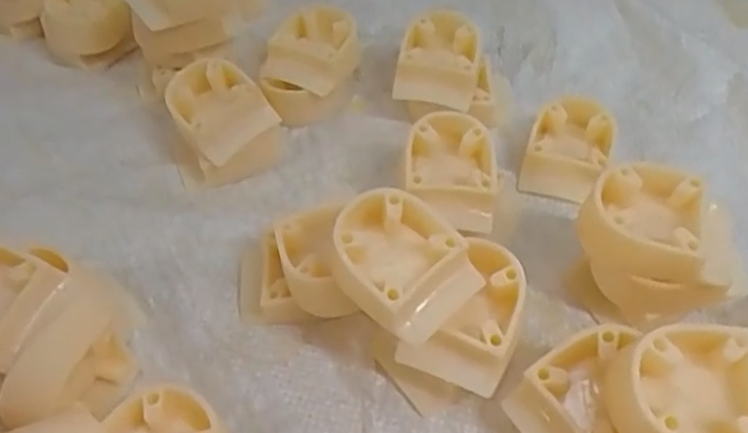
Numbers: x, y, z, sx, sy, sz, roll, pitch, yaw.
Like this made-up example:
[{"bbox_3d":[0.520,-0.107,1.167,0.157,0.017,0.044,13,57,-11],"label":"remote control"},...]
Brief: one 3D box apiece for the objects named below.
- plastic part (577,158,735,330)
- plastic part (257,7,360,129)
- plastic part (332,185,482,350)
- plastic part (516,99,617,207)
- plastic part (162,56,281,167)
[{"bbox_3d":[0.121,0.016,0.299,0.056,0.059,0.054,-3,52,0],"label":"plastic part"},{"bbox_3d":[-0.038,-0.095,0.402,0.052,0.035,0.066,7,53,8],"label":"plastic part"},{"bbox_3d":[0.010,0.019,0.272,0.051,0.030,0.055,-30,57,-19],"label":"plastic part"},{"bbox_3d":[0.108,-0.038,0.363,0.043,0.026,0.054,18,55,16],"label":"plastic part"},{"bbox_3d":[-0.091,-0.058,0.371,0.042,0.042,0.066,-37,59,-23],"label":"plastic part"}]

